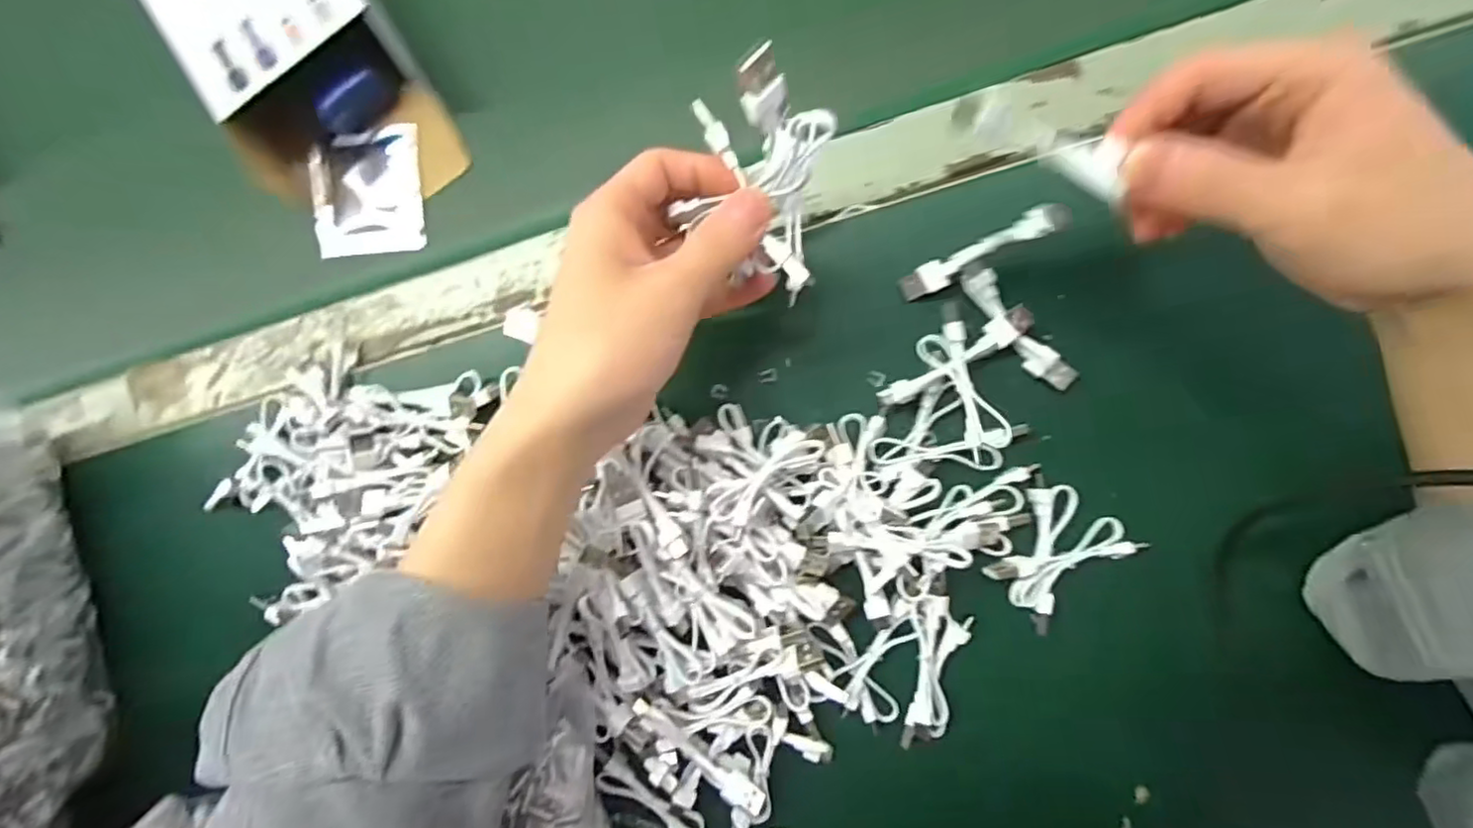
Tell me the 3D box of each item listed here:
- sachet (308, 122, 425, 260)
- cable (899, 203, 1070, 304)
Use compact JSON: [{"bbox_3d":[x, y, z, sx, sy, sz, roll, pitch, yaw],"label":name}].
[{"bbox_3d":[-0.216,-0.129,0.374,0.065,0.006,0.070,-6,88,5],"label":"sachet"},{"bbox_3d":[0.113,-0.075,0.301,0.013,0.083,0.014,-17,86,-37],"label":"cable"}]

